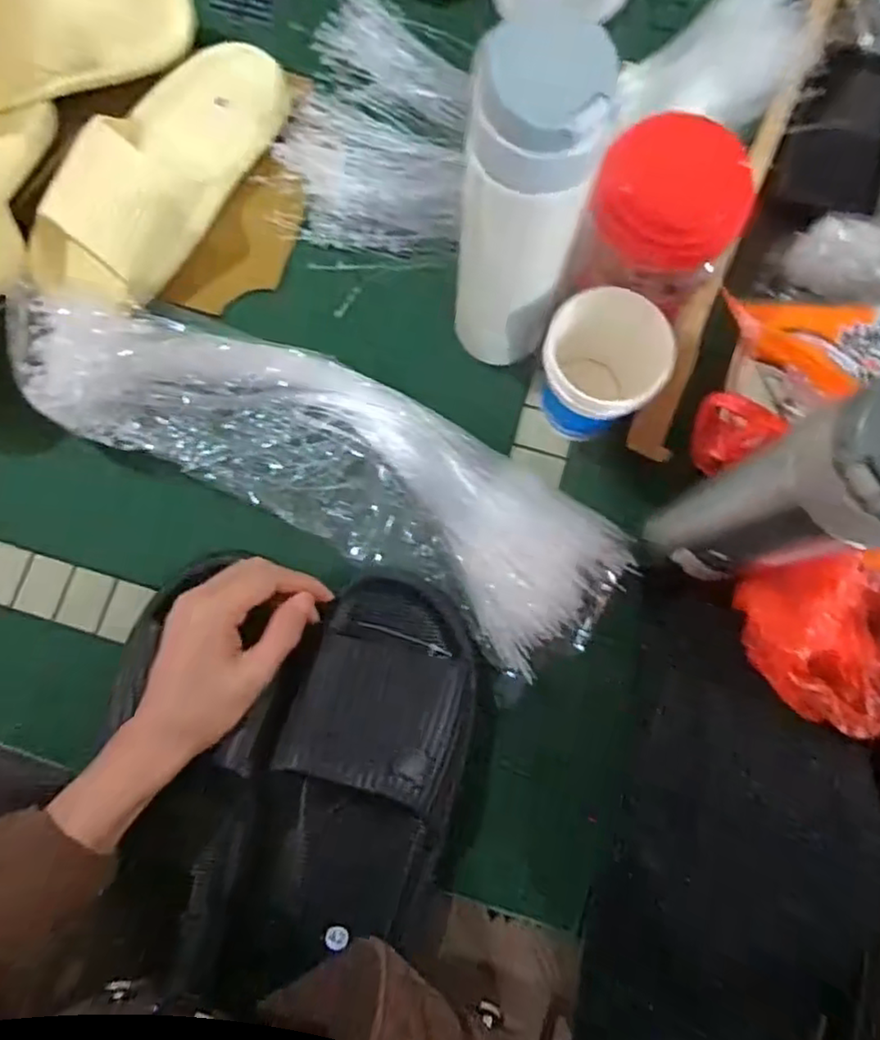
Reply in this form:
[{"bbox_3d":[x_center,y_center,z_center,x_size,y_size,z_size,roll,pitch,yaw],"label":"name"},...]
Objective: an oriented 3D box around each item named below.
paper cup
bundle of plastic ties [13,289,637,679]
[{"bbox_3d":[0.099,-0.092,0.427,0.071,0.100,0.070,0,79,0],"label":"paper cup"},{"bbox_3d":[-0.073,-0.043,0.422,0.394,0.041,0.120,28,80,5],"label":"bundle of plastic ties"}]

